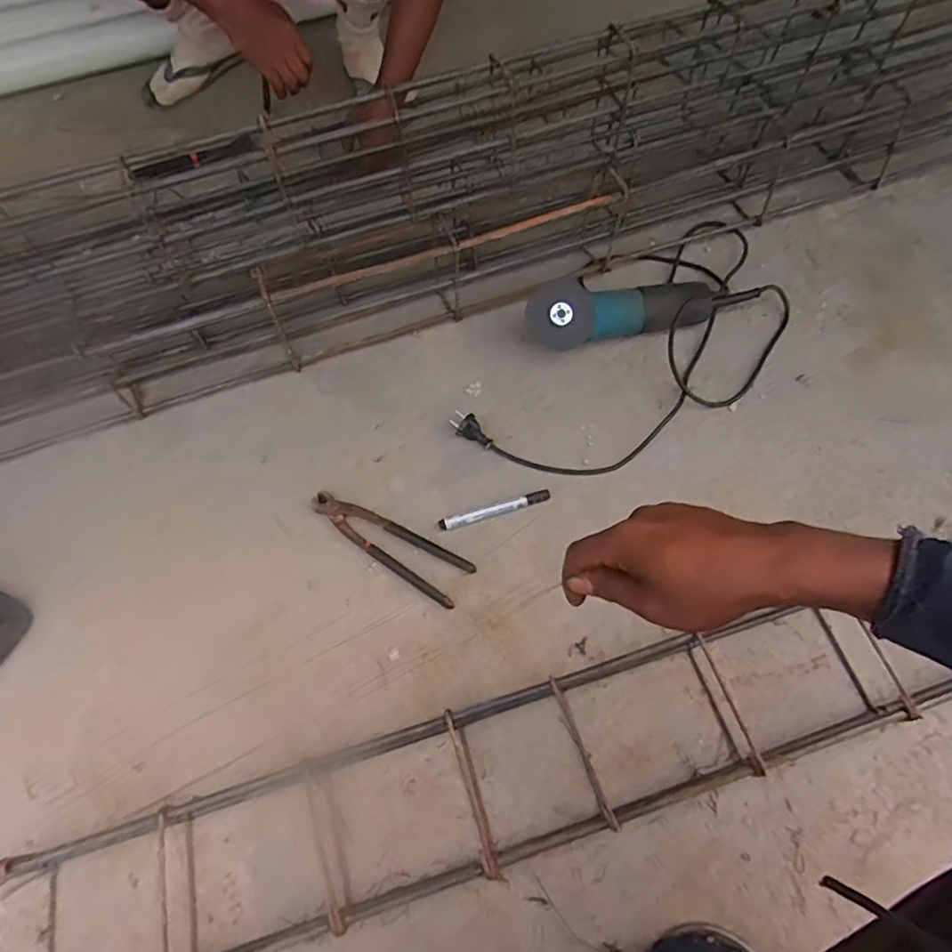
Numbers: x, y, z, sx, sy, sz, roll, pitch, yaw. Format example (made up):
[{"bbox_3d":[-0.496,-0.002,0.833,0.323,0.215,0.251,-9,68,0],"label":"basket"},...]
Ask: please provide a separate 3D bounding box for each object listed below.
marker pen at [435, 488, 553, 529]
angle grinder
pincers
[{"bbox_3d":[0.024,0.043,0.732,0.141,0.013,0.017,-17,66,-6],"label":"marker pen"},{"bbox_3d":[0.212,-0.231,0.822,0.289,0.108,0.086,-9,65,-2],"label":"angle grinder"},{"bbox_3d":[-0.112,0.081,0.725,0.224,0.015,0.058,29,69,14],"label":"pincers"}]

